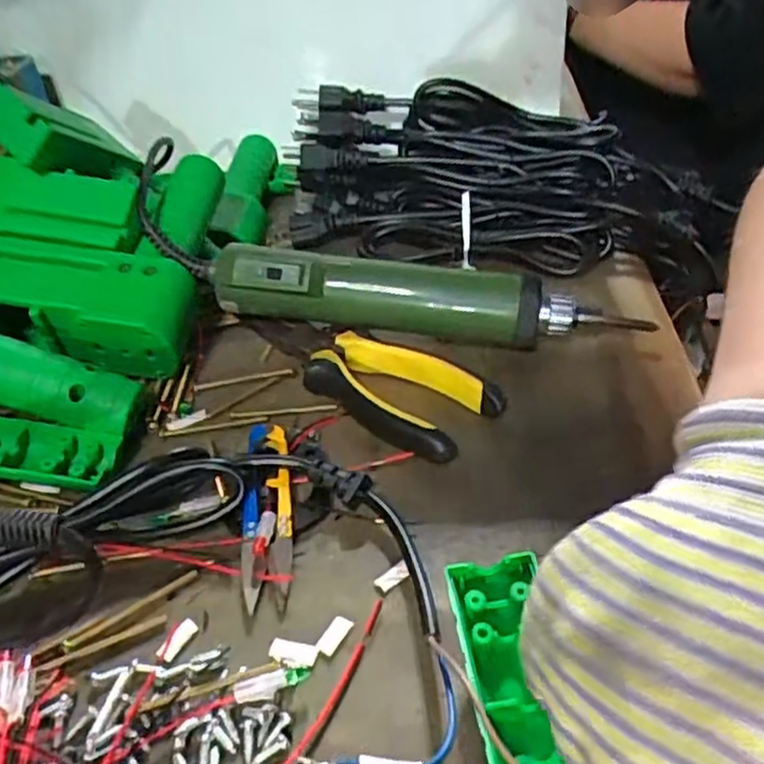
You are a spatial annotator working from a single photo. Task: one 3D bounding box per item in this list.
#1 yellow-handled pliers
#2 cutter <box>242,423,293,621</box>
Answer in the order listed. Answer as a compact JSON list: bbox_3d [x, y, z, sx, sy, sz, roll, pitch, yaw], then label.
[{"bbox_3d":[-0.017,-0.003,0.385,0.153,0.021,0.054,23,44,30],"label":"yellow-handled pliers"},{"bbox_3d":[-0.051,0.057,0.319,0.021,0.014,0.098,-5,37,-3],"label":"cutter"}]

